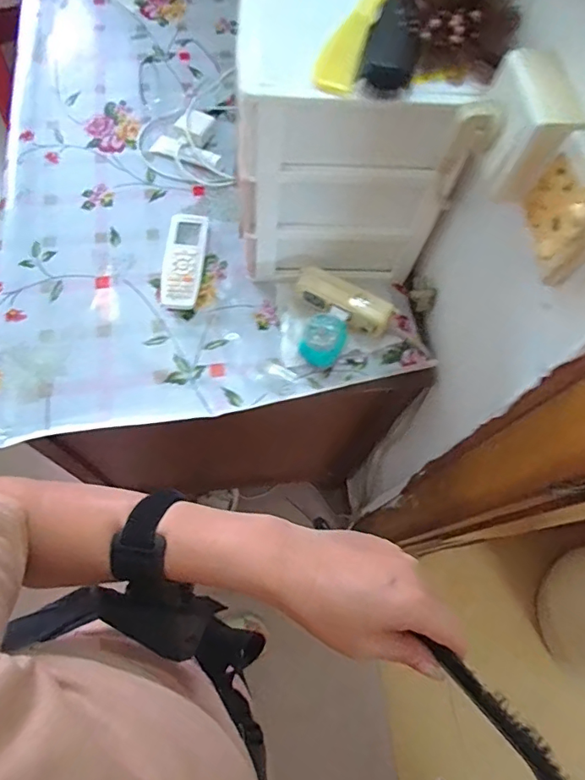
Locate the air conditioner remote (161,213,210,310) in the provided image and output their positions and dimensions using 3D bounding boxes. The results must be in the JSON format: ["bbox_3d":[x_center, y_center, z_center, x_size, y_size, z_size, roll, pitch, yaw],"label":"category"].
[{"bbox_3d":[-0.155,-0.191,0.727,0.054,0.022,0.163,1,68,2],"label":"air conditioner remote"}]

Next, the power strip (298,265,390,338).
[{"bbox_3d":[0.071,-0.120,0.697,0.130,0.050,0.040,30,72,13],"label":"power strip"}]

